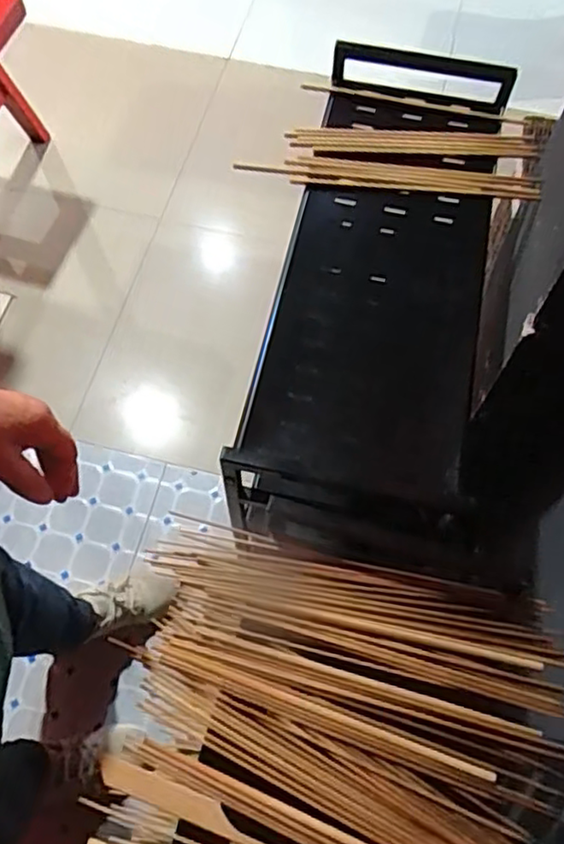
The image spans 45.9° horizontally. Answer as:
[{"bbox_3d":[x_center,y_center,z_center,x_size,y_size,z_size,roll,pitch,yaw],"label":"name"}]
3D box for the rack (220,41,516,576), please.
[{"bbox_3d":[0.114,-0.167,0.758,0.231,0.094,0.651,10,64,5],"label":"rack"}]

